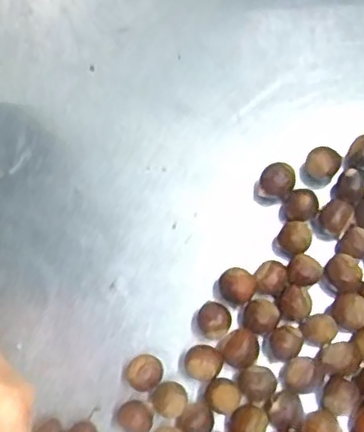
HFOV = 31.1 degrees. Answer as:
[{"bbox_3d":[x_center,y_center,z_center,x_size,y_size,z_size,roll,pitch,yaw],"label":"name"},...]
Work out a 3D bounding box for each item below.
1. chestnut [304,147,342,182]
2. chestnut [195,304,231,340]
[{"bbox_3d":[0.098,-0.036,0.453,0.022,0.022,0.018,29,74,11],"label":"chestnut"},{"bbox_3d":[0.021,0.068,0.423,0.021,0.022,0.022,-43,75,-13],"label":"chestnut"}]

